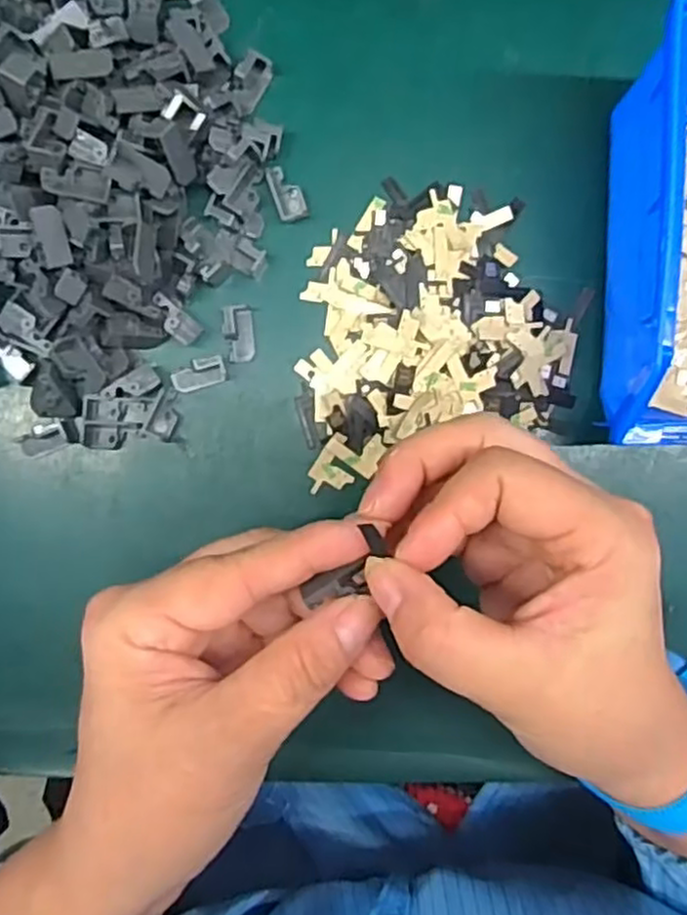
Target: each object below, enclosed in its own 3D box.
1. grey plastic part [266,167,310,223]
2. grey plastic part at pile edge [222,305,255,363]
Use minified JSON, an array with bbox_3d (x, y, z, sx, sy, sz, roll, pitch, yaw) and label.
[{"bbox_3d":[-0.022,-0.103,0.279,0.012,0.004,0.021,-19,90,-2],"label":"grey plastic part"},{"bbox_3d":[-0.041,-0.048,0.281,0.011,0.010,0.021,-5,89,-2],"label":"grey plastic part at pile edge"}]

